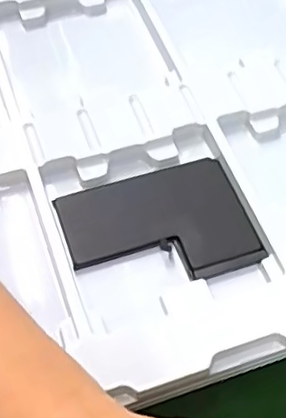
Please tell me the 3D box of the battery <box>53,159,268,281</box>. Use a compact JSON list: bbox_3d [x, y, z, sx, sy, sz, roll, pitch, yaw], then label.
[{"bbox_3d":[0.007,0.010,0.302,0.089,0.006,0.066,-16,58,-11],"label":"battery"}]

